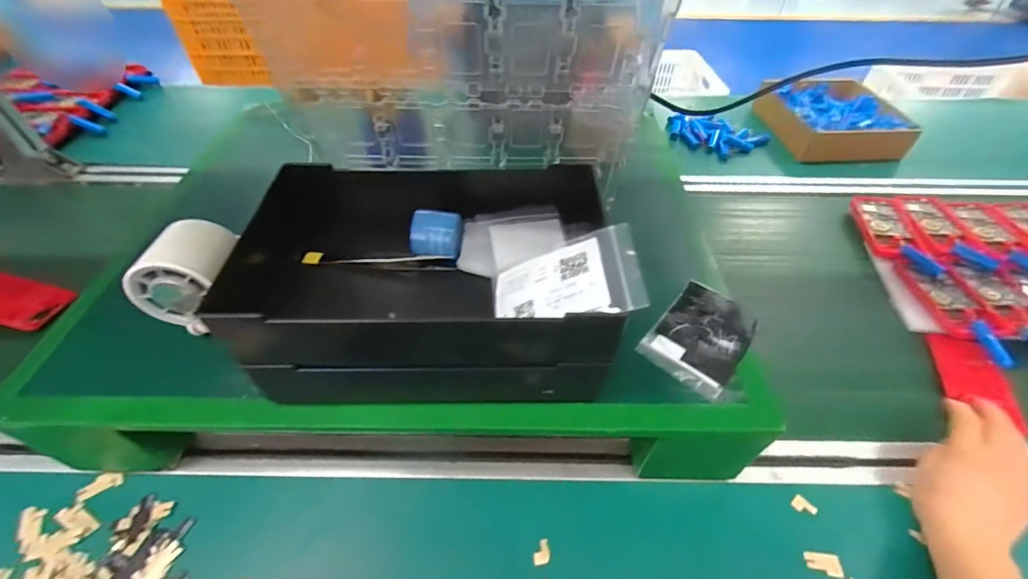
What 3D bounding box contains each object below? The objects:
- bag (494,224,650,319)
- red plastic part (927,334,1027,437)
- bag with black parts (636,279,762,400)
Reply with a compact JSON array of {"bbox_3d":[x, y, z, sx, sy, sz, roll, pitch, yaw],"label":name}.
[{"bbox_3d":[0.032,-0.004,0.300,0.100,0.007,0.067,-19,49,20],"label":"bag"},{"bbox_3d":[0.489,0.092,0.475,0.060,0.006,0.107,10,44,23],"label":"red plastic part"},{"bbox_3d":[0.169,0.041,0.387,0.081,0.012,0.105,32,55,25],"label":"bag with black parts"}]

